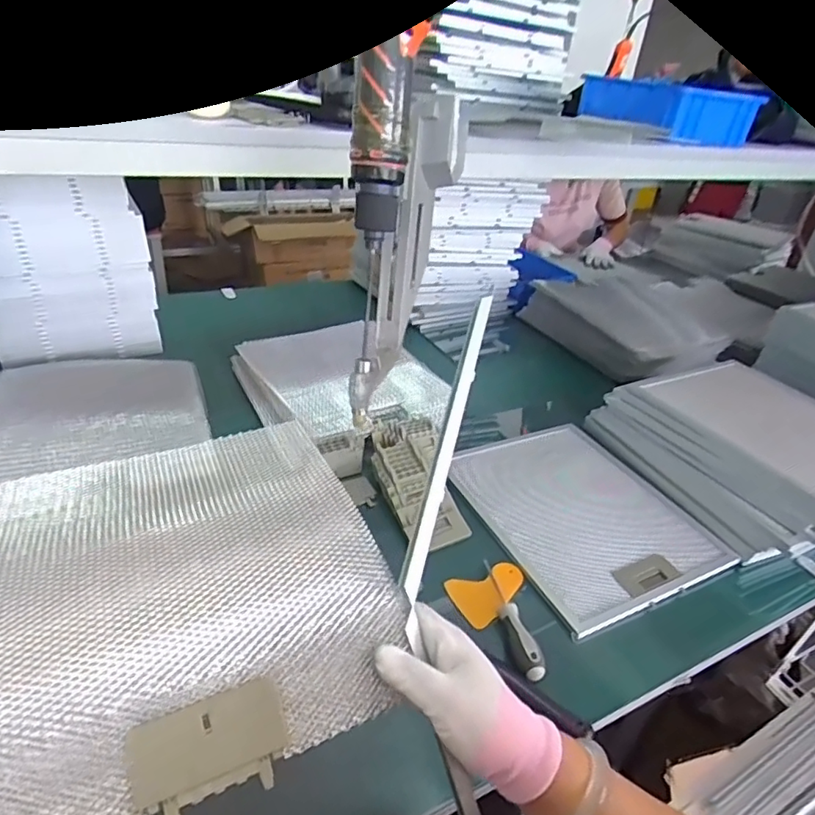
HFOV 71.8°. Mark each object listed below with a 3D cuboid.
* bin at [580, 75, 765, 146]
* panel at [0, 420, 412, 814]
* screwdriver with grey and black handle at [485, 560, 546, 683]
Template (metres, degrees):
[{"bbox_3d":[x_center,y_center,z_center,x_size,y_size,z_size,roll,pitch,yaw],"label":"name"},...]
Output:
[{"bbox_3d":[0.407,-0.470,0.889,0.170,0.064,0.218,-17,39,-32],"label":"bin"},{"bbox_3d":[-0.166,0.128,0.415,0.270,0.049,0.290,-10,35,-25],"label":"panel"},{"bbox_3d":[0.115,0.229,0.633,0.023,0.025,0.156,-1,33,-12],"label":"screwdriver with grey and black handle"}]

